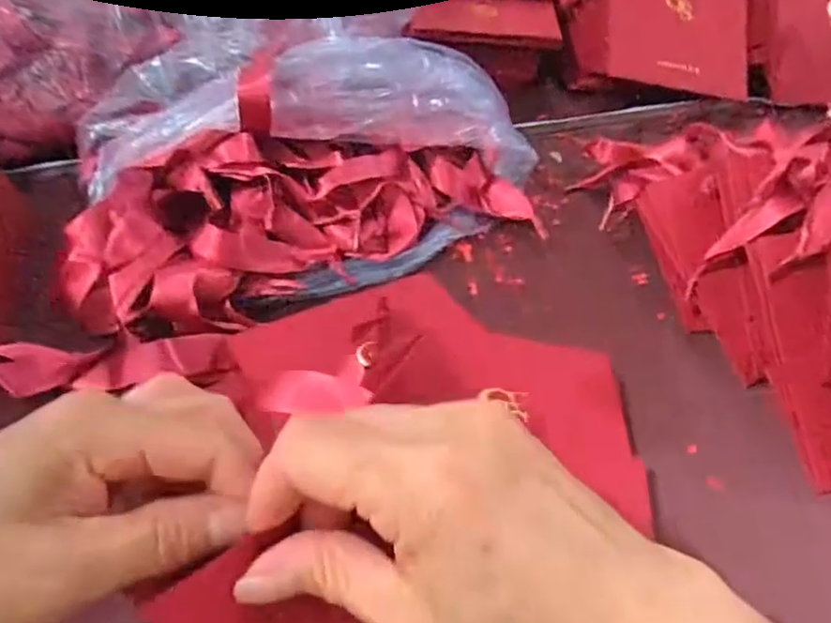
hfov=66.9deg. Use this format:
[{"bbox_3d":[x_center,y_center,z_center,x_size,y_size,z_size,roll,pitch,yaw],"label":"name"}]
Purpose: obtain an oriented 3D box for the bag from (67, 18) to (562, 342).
[{"bbox_3d":[-0.078,-0.115,0.441,0.322,0.091,0.233,-16,49,-18],"label":"bag"}]

